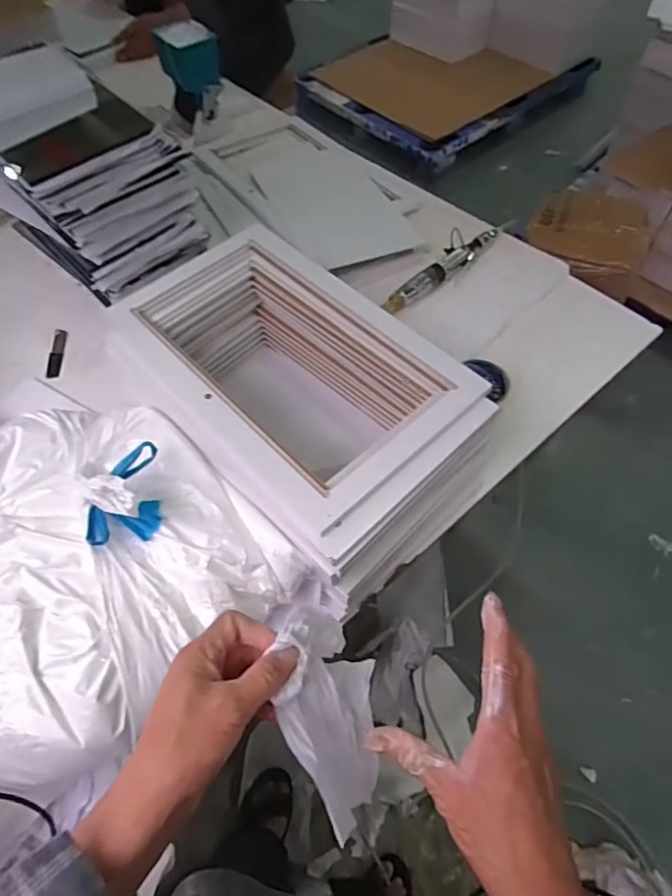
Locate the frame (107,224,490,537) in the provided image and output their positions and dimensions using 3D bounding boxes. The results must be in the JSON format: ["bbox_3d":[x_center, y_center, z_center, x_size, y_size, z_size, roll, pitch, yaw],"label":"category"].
[{"bbox_3d":[-0.062,-0.117,0.661,0.267,0.018,0.422,-40,64,-20],"label":"frame"}]

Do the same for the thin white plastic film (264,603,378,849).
[{"bbox_3d":[-0.004,0.195,0.412,0.024,0.089,0.152,-27,65,33],"label":"thin white plastic film"}]

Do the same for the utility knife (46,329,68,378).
[{"bbox_3d":[-0.444,-0.151,0.875,0.021,0.012,0.092,-5,58,0],"label":"utility knife"}]

